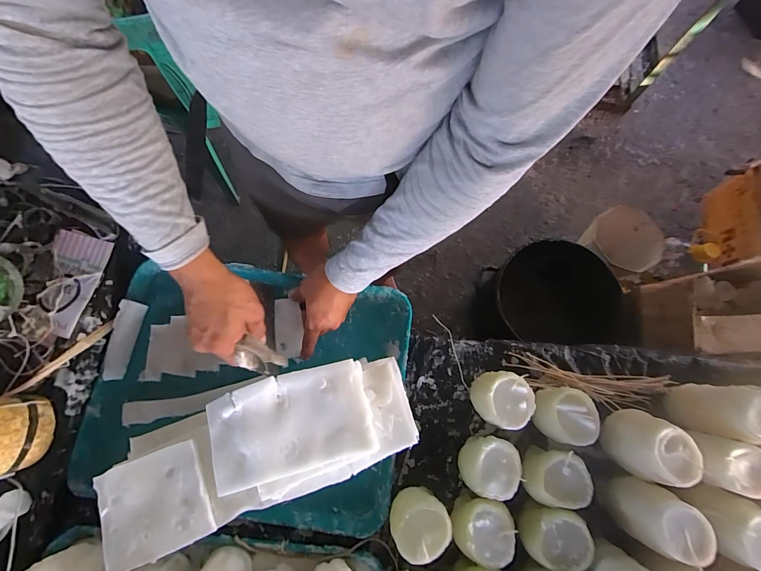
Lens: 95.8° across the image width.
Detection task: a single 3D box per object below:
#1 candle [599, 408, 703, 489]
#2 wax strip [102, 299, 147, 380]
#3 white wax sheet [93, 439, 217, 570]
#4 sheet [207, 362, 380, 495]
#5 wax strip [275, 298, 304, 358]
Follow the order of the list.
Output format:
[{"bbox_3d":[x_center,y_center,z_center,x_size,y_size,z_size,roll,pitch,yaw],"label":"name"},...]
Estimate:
[{"bbox_3d":[0.348,0.208,0.449,0.064,0.082,0.080,-18,76,-5],"label":"candle"},{"bbox_3d":[-0.389,0.081,0.518,0.035,0.004,0.114,18,71,-29],"label":"wax strip"},{"bbox_3d":[-0.270,0.260,0.410,0.114,0.007,0.111,-21,75,-11],"label":"white wax sheet"},{"bbox_3d":[-0.114,0.173,0.432,0.199,0.016,0.115,-14,75,-4],"label":"sheet"},{"bbox_3d":[-0.142,0.065,0.529,0.039,0.004,0.088,0,83,-22],"label":"wax strip"}]

